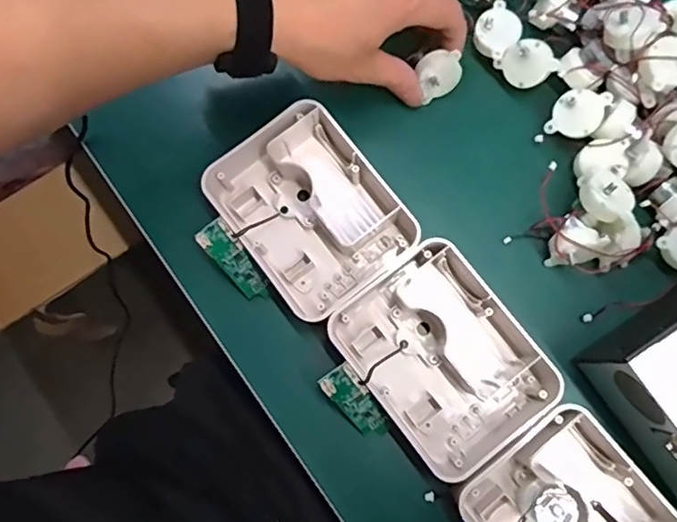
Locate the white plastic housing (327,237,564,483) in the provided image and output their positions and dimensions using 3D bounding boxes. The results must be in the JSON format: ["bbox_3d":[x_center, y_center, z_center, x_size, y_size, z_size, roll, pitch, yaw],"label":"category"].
[{"bbox_3d":[0.066,0.062,0.365,0.098,0.039,0.128,-38,81,-7],"label":"white plastic housing"}]

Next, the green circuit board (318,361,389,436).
[{"bbox_3d":[0.014,0.094,0.361,0.022,0.011,0.071,-39,123,-7],"label":"green circuit board"}]

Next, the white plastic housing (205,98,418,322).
[{"bbox_3d":[-0.019,-0.033,0.384,0.100,0.039,0.128,-37,81,-7],"label":"white plastic housing"}]

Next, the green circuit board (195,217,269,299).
[{"bbox_3d":[-0.070,0.001,0.379,0.021,0.008,0.063,-37,121,-7],"label":"green circuit board"}]

